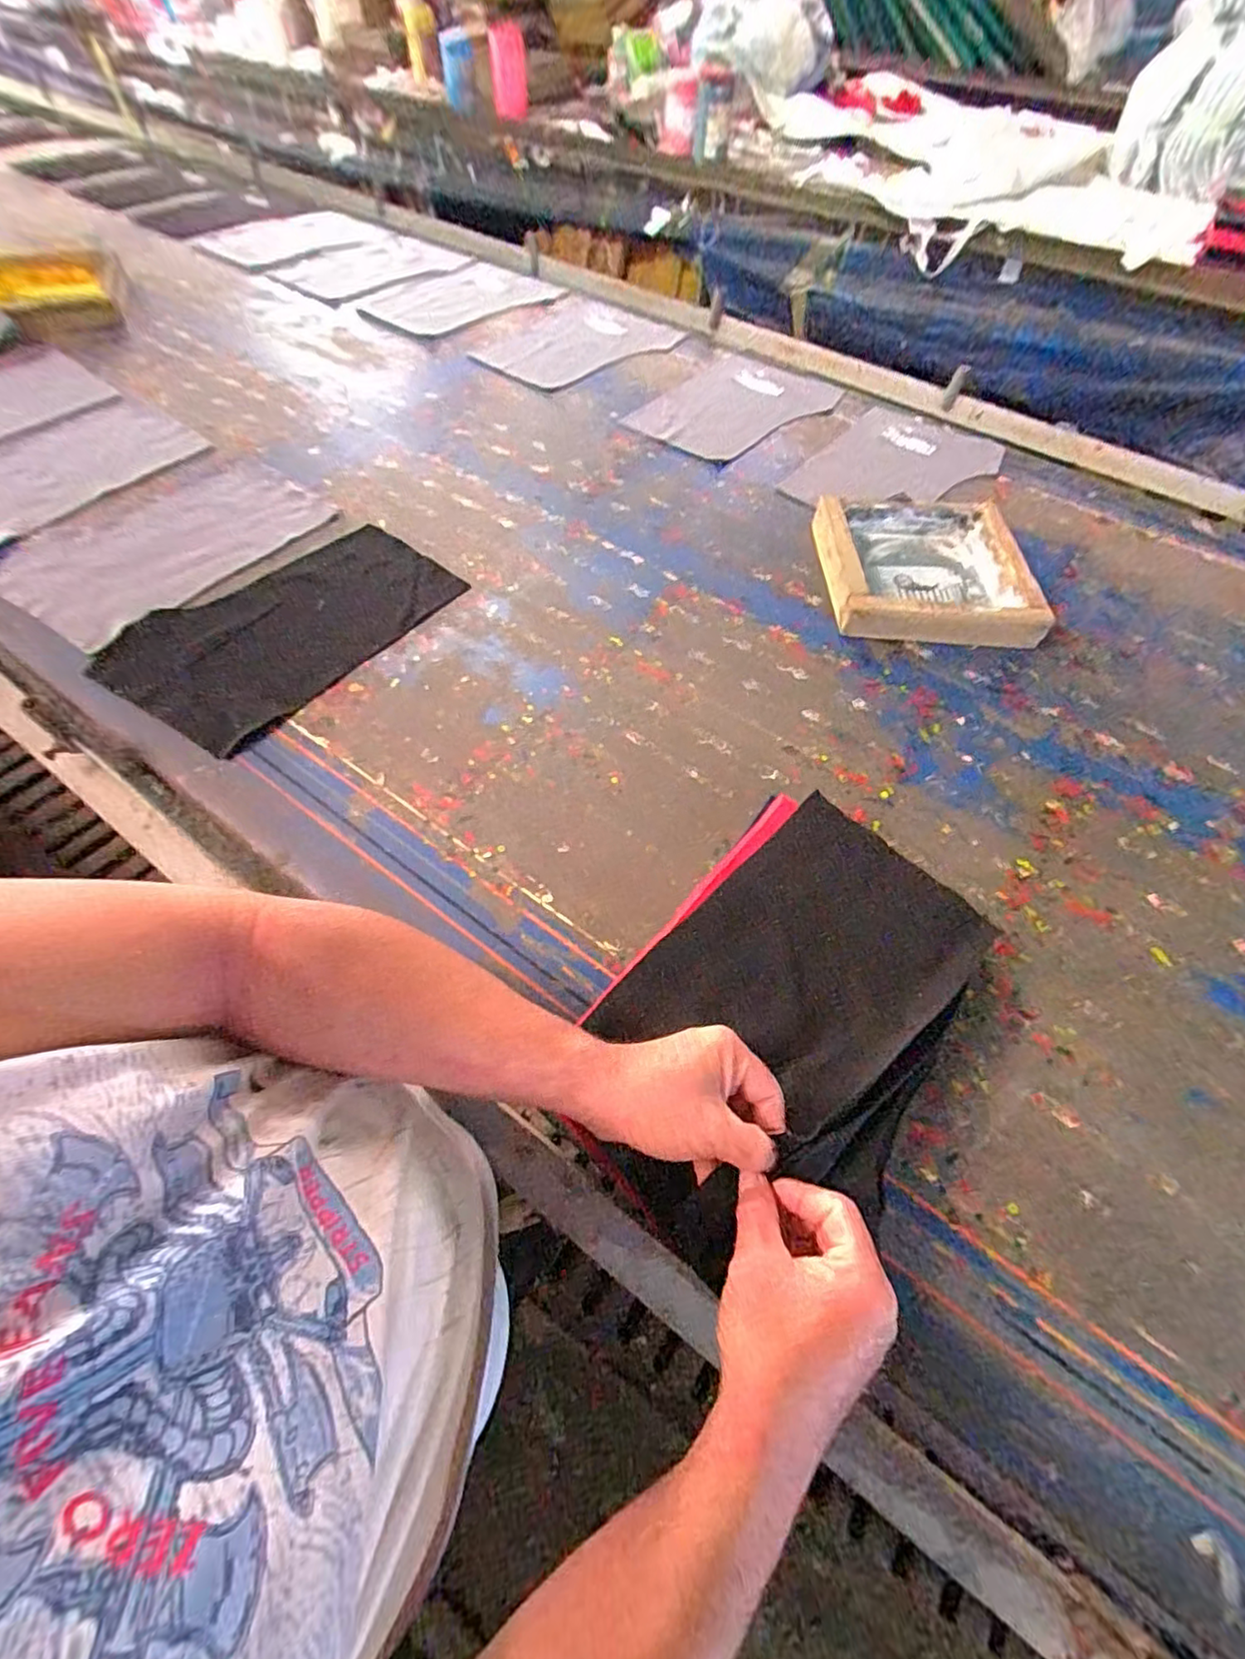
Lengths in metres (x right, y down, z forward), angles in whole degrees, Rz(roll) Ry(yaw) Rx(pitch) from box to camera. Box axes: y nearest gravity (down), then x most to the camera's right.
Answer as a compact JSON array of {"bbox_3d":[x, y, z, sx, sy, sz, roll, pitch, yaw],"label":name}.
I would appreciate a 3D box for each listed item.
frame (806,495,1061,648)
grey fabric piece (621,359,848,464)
[{"bbox_3d":[0.394,-0.340,0.812,0.255,0.042,0.236,2,60,-1],"label":"frame"},{"bbox_3d":[0.199,-0.724,1.045,0.216,0.009,0.359,37,66,18],"label":"grey fabric piece"}]

